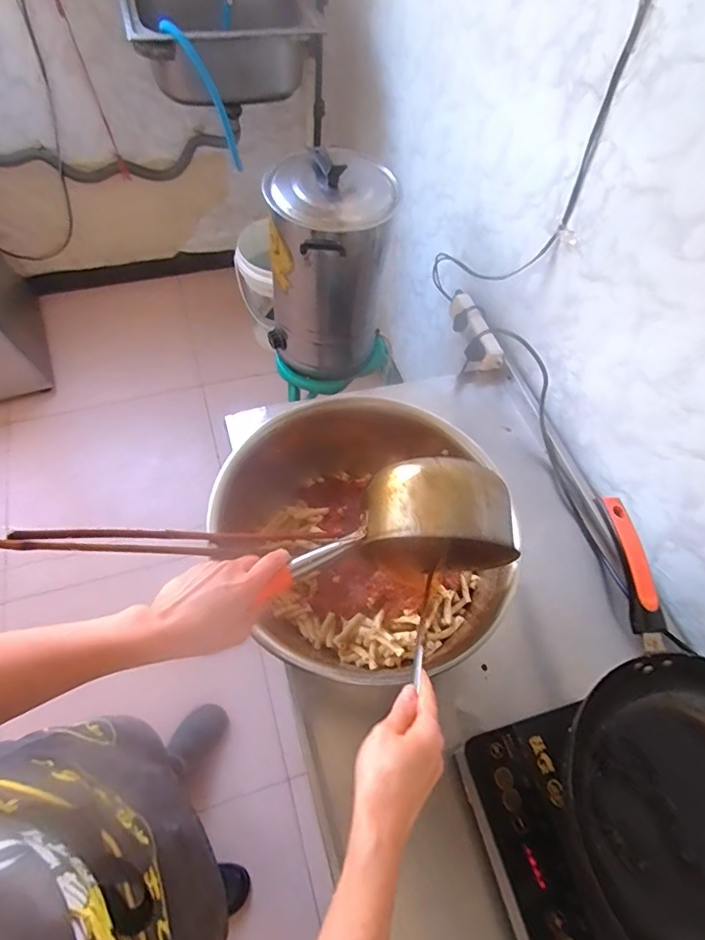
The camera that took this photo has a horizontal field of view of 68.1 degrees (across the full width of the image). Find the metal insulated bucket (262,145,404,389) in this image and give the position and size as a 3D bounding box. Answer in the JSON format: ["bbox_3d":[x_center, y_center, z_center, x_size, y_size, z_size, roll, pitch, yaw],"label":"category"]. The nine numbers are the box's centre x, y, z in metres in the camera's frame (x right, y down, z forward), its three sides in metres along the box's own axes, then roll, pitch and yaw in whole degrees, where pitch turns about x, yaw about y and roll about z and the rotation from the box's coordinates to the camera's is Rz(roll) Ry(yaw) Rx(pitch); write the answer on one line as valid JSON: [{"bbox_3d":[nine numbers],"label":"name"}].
[{"bbox_3d":[-0.057,-0.397,1.095,0.211,0.427,0.215,2,58,-3],"label":"metal insulated bucket"}]

